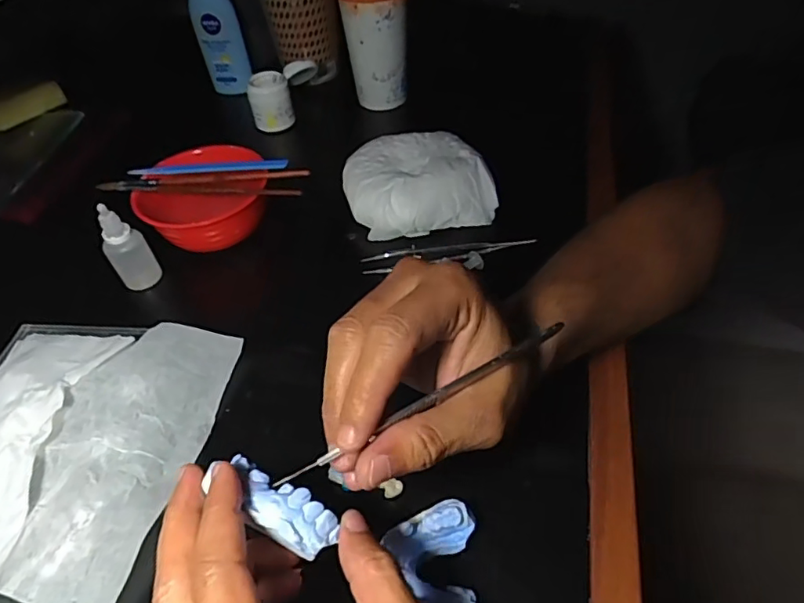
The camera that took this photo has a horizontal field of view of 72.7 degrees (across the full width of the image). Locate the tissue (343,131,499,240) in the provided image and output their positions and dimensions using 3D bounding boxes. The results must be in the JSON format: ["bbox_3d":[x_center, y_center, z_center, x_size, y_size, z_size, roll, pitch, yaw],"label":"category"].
[{"bbox_3d":[0.013,-0.111,0.487,0.125,0.038,0.112,-13,50,-4],"label":"tissue"}]

